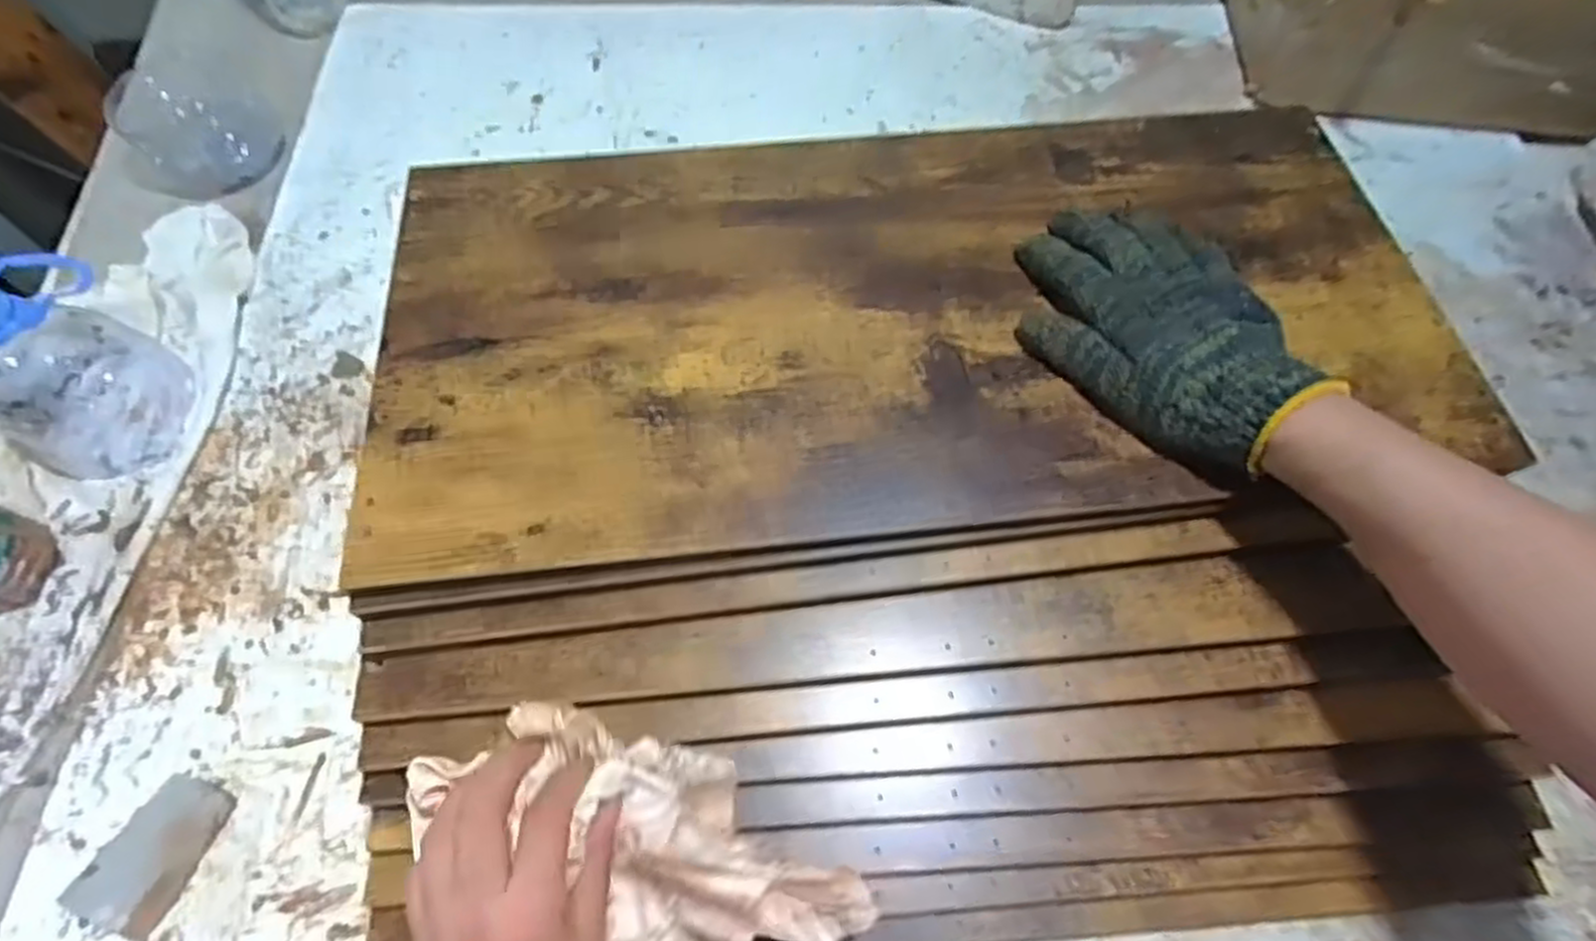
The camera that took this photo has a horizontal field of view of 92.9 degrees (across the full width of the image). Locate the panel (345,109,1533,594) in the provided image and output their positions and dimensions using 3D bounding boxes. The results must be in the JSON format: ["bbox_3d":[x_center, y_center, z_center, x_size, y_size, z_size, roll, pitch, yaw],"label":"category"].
[{"bbox_3d":[0.070,-0.096,0.431,0.580,0.013,0.270,-5,64,-4],"label":"panel"}]

